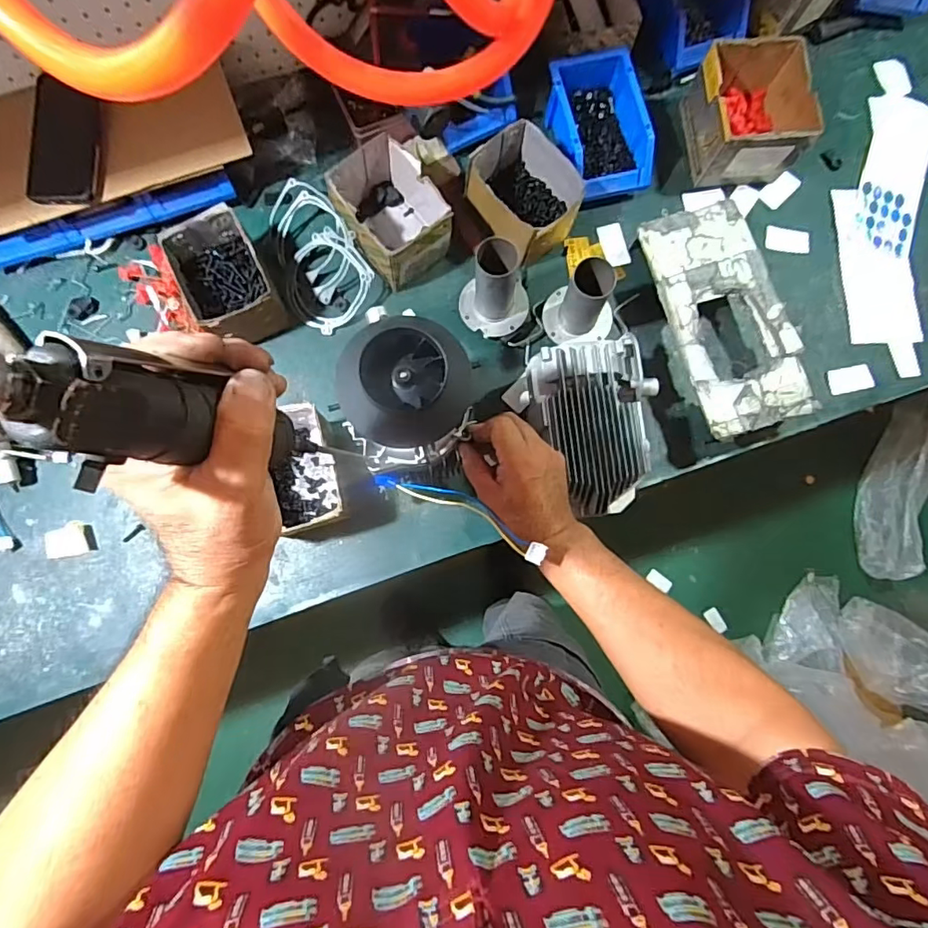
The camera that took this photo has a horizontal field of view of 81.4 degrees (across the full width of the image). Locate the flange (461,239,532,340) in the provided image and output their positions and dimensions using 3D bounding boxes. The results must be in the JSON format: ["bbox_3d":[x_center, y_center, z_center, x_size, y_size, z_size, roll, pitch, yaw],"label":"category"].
[{"bbox_3d":[0.046,-0.228,0.695,0.093,0.108,0.084,13,81,-1],"label":"flange"}]

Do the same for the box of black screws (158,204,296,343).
[{"bbox_3d":[-0.310,-0.235,0.710,0.101,0.089,0.153,-26,84,-7],"label":"box of black screws"}]

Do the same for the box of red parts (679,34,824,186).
[{"bbox_3d":[0.400,-0.501,0.770,0.136,0.095,0.165,-11,82,-5],"label":"box of red parts"}]

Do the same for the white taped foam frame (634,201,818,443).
[{"bbox_3d":[0.351,-0.195,0.739,0.146,0.063,0.307,-16,83,-5],"label":"white taped foam frame"}]

